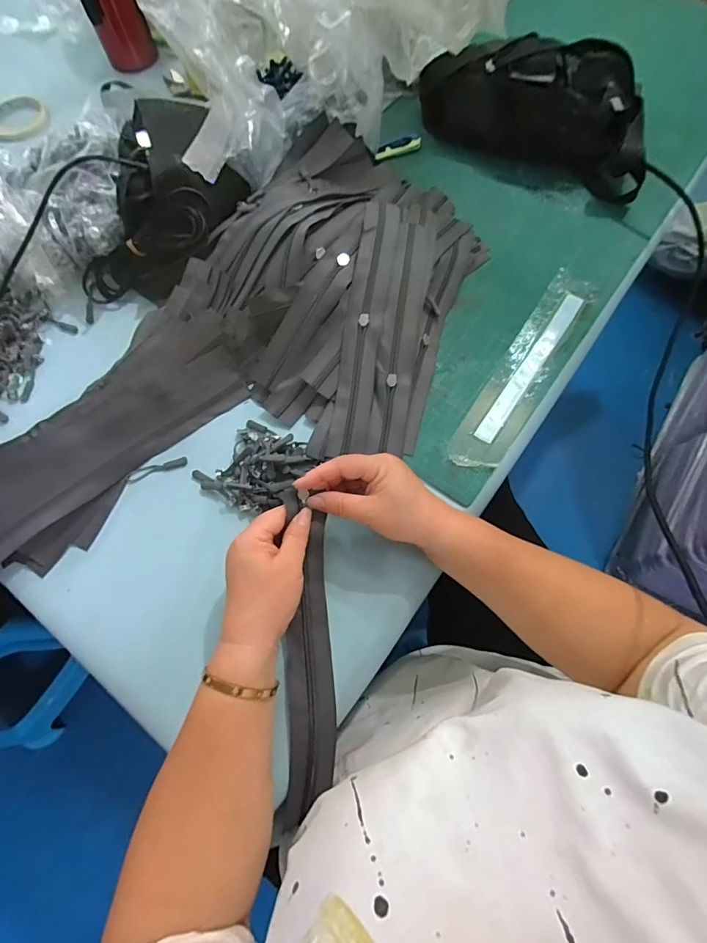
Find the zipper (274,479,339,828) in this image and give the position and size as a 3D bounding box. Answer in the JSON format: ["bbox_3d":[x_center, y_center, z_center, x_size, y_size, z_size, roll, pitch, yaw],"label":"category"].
[{"bbox_3d":[-0.039,0.153,0.372,0.045,0.030,0.265,-1,81,2],"label":"zipper"}]

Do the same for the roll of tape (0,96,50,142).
[{"bbox_3d":[-0.526,-0.551,0.671,0.095,0.011,0.095,-1,71,2],"label":"roll of tape"}]

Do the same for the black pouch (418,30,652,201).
[{"bbox_3d":[0.240,-0.472,0.553,0.310,0.080,0.141,27,74,11],"label":"black pouch"}]

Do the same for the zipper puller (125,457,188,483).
[{"bbox_3d":[-0.209,-0.003,0.456,0.064,0.004,0.013,-18,71,-4],"label":"zipper puller"}]

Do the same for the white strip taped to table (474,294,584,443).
[{"bbox_3d":[0.195,-0.119,0.468,0.019,0.007,0.214,33,76,13],"label":"white strip taped to table"}]

